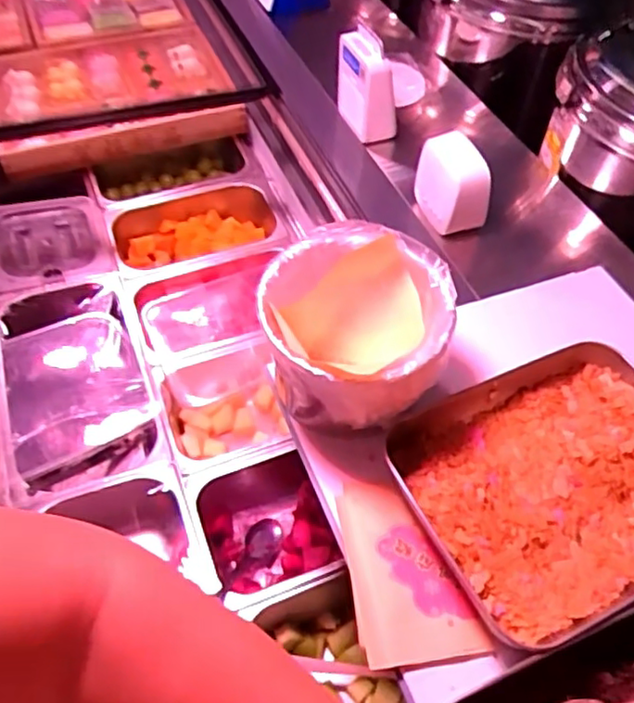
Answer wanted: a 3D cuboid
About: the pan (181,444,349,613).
[{"bbox_3d":[-0.046,0.204,0.727,0.184,0.096,0.154,-12,55,-13],"label":"pan"}]

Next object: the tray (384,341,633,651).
[{"bbox_3d":[0.205,0.110,0.527,0.263,0.041,0.203,-19,57,-17],"label":"tray"}]

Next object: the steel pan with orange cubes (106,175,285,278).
[{"bbox_3d":[-0.186,-0.175,1.016,0.270,0.101,0.163,-14,55,-14],"label":"steel pan with orange cubes"}]

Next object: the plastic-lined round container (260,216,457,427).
[{"bbox_3d":[0.032,-0.013,0.549,0.148,0.119,0.152,2,53,-3],"label":"plastic-lined round container"}]

